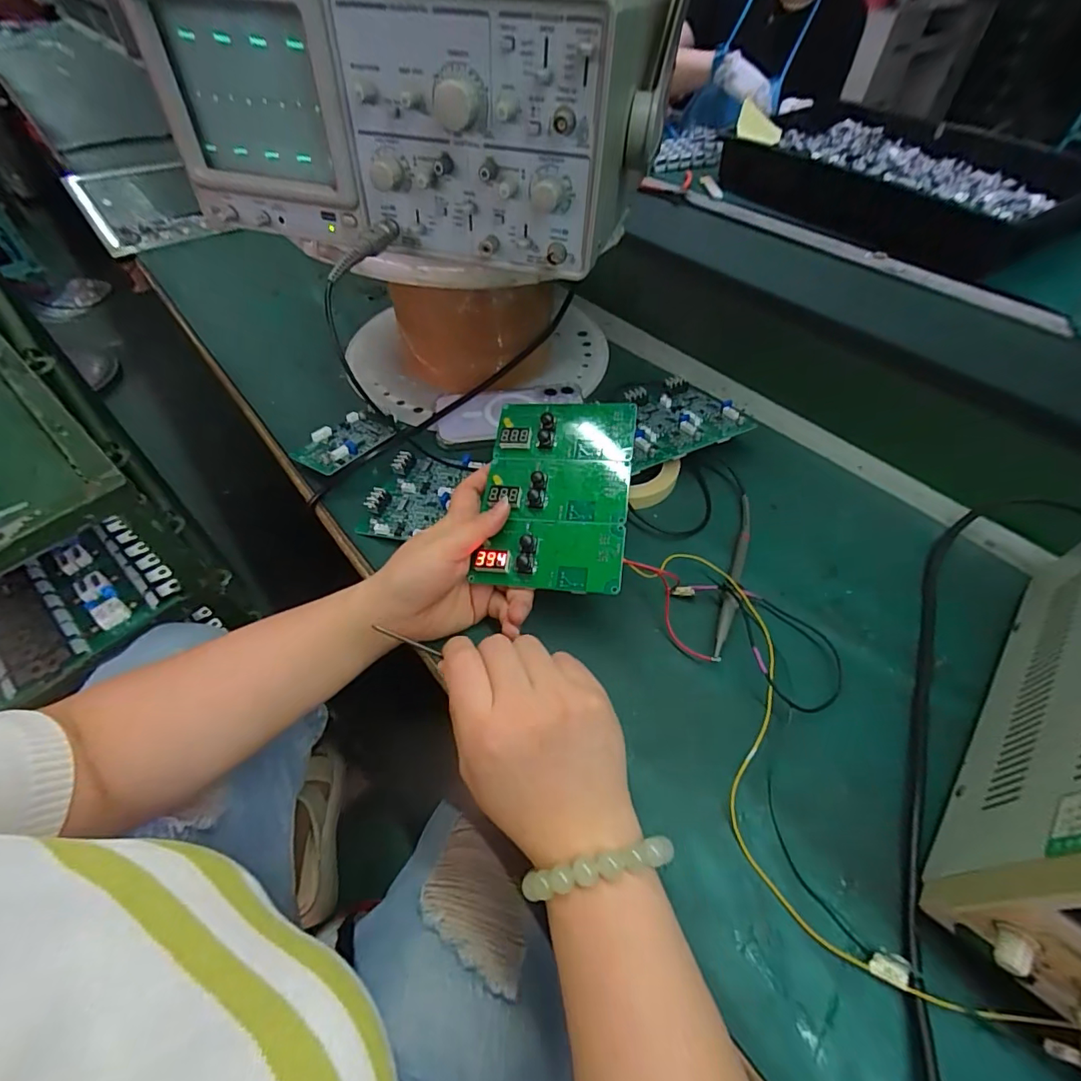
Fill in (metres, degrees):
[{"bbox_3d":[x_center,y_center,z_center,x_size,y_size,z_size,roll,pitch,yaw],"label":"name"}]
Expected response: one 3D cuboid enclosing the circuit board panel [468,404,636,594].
[{"bbox_3d":[0.011,-0.037,0.370,0.102,0.010,0.145,4,69,12],"label":"circuit board panel"}]

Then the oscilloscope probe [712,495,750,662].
[{"bbox_3d":[0.153,0.023,0.404,0.012,0.007,0.165,17,52,14],"label":"oscilloscope probe"}]

